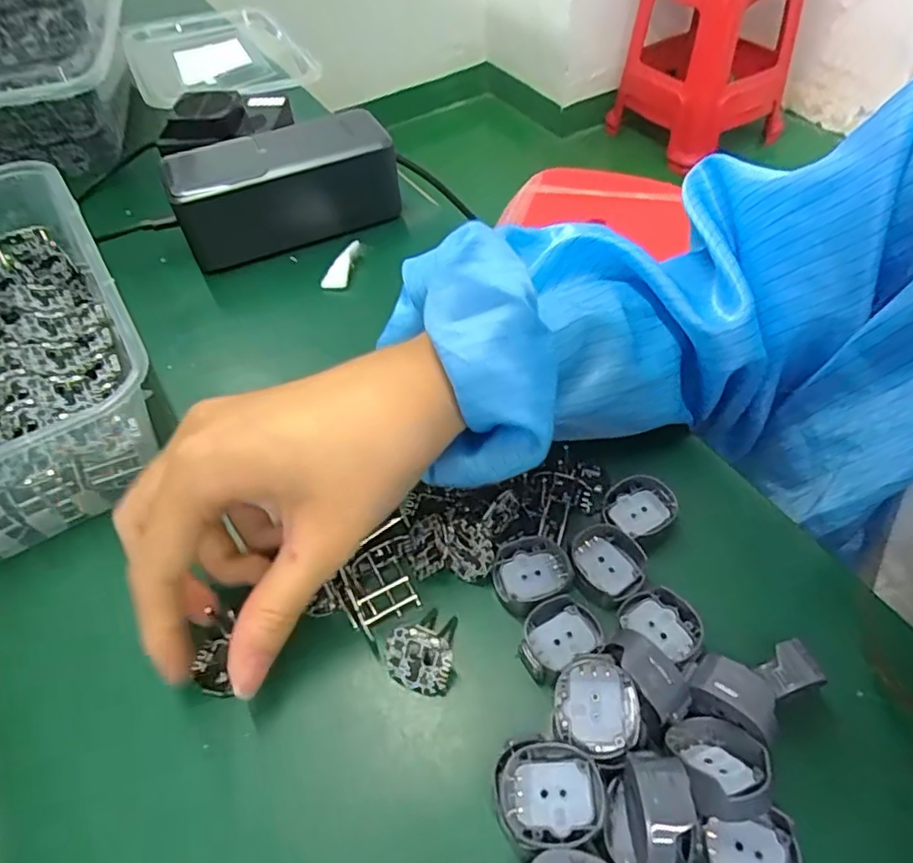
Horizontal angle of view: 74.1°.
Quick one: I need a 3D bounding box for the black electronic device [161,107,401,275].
[{"bbox_3d":[-0.103,-0.147,0.368,0.127,0.057,0.050,-21,53,-13],"label":"black electronic device"}]

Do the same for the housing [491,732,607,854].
[{"bbox_3d":[0.026,0.104,0.174,0.029,0.012,0.027,-2,51,2],"label":"housing"}]

